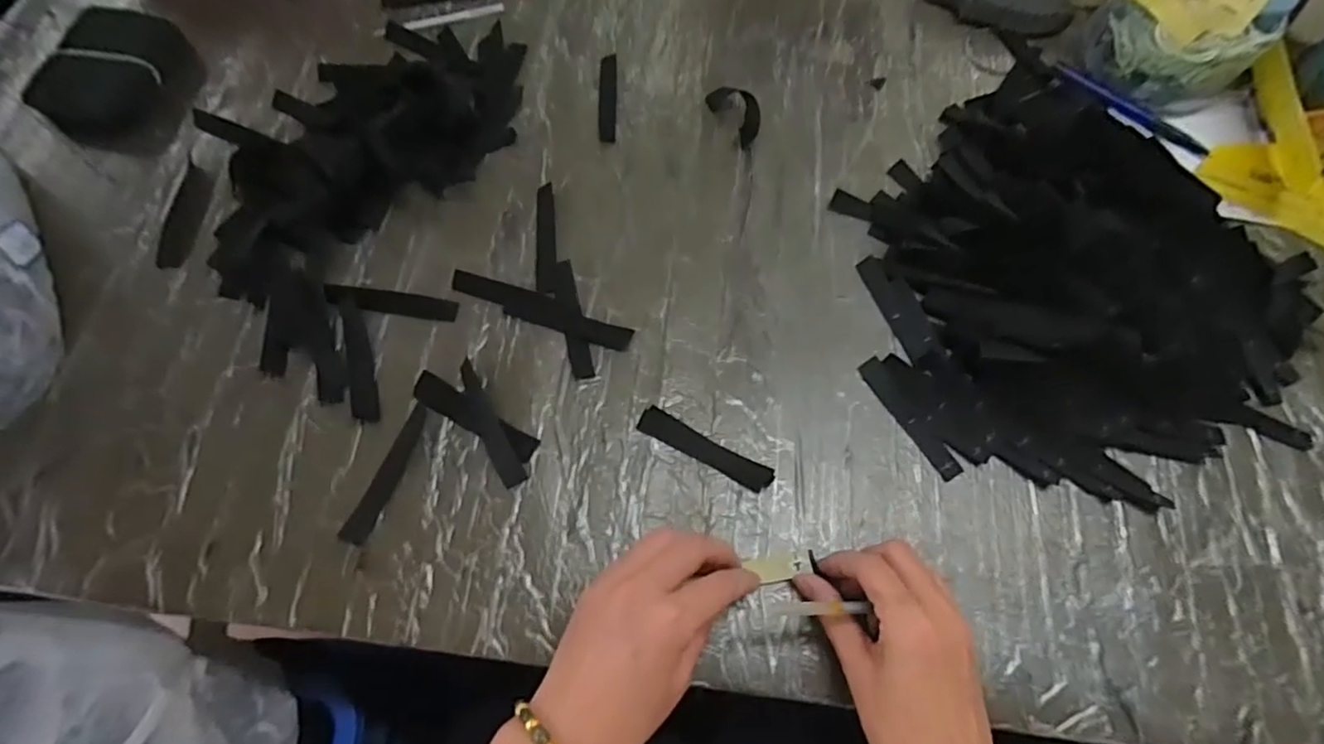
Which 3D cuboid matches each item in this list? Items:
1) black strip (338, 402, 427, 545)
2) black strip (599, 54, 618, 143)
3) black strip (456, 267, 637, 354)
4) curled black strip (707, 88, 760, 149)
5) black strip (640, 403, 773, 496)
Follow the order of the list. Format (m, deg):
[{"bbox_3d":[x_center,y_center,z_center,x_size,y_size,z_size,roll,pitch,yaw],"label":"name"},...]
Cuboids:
[{"bbox_3d":[-0.170,0.062,0.391,0.015,0.006,0.091,18,68,6],"label":"black strip"},{"bbox_3d":[-0.045,-0.228,0.519,0.015,0.004,0.091,0,68,-1],"label":"black strip"},{"bbox_3d":[-0.084,-0.044,0.437,0.132,0.004,0.023,21,69,7],"label":"black strip"},{"bbox_3d":[0.065,-0.213,0.510,0.032,0.013,0.057,-29,71,-12],"label":"curled black strip"},{"bbox_3d":[0.028,0.049,0.403,0.091,0.005,0.017,27,70,10],"label":"black strip"}]

